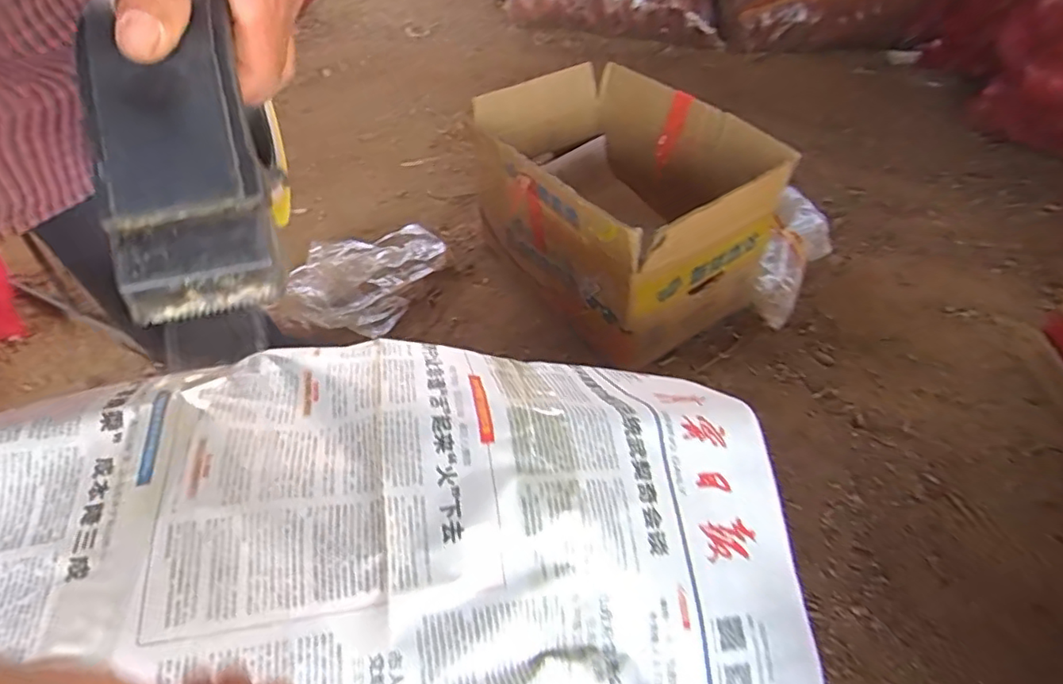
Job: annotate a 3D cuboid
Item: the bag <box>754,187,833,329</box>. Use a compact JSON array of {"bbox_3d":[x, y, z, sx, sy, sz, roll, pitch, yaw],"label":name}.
[{"bbox_3d":[0.448,-0.148,1.040,0.113,0.095,0.264,22,75,15],"label":"bag"}]

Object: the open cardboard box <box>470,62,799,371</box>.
[{"bbox_3d":[0.114,-0.232,1.014,0.330,0.293,0.504,-22,50,-25],"label":"open cardboard box"}]

